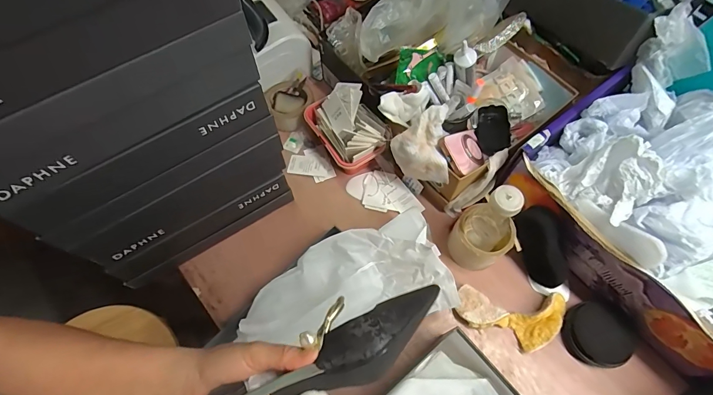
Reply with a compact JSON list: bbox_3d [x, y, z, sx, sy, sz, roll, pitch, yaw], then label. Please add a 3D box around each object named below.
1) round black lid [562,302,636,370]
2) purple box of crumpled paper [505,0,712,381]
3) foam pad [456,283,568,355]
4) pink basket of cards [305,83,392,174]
[{"bbox_3d":[0.374,0.213,0.570,0.093,0.028,0.091,0,64,1],"label":"round black lid"},{"bbox_3d":[0.463,0.004,0.531,0.284,0.192,0.389,-33,68,-14],"label":"purple box of crumpled paper"},{"bbox_3d":[0.242,0.189,0.573,0.163,0.038,0.086,5,64,3],"label":"foam pad"},{"bbox_3d":[-0.020,-0.132,0.693,0.106,0.103,0.164,-31,68,-13],"label":"pink basket of cards"}]

